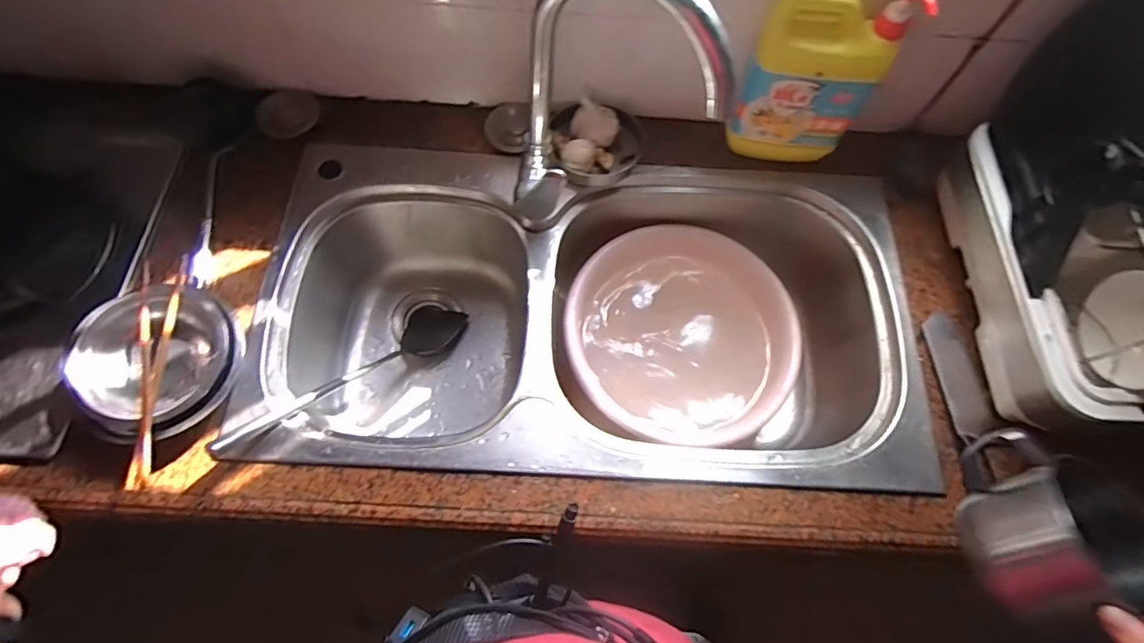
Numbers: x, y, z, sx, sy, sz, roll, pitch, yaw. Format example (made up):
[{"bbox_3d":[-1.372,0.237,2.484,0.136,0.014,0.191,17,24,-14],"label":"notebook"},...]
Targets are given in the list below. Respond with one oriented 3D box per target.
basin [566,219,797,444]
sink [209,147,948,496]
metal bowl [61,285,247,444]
[{"bbox_3d":[0.147,0.028,0.770,0.291,0.113,0.301,1,68,-2],"label":"basin"},{"bbox_3d":[0.025,0.009,0.724,0.750,0.194,0.400,3,68,-1],"label":"sink"},{"bbox_3d":[-0.419,0.044,0.560,0.143,0.085,0.158,22,69,7],"label":"metal bowl"}]

